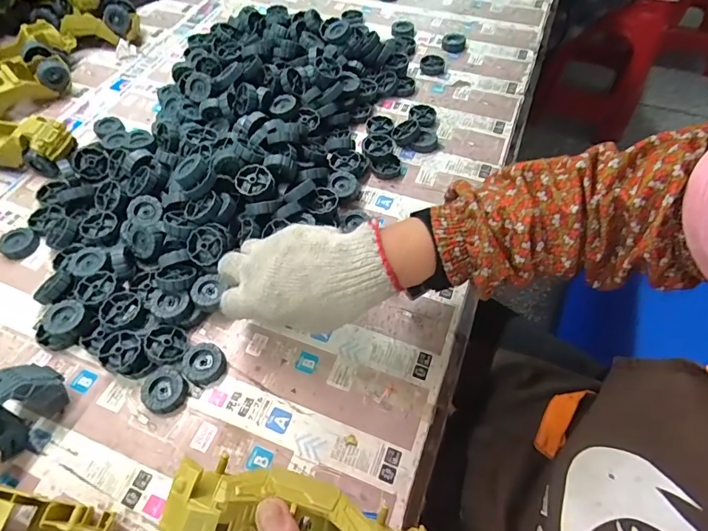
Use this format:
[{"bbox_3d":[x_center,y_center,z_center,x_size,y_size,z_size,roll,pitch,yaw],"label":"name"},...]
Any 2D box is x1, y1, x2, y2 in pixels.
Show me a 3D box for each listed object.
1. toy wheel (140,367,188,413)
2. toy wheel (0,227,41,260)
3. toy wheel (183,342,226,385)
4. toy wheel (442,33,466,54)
[{"bbox_3d":[-0.174,0.114,0.397,0.037,0.010,0.039,-1,58,2],"label":"toy wheel"},{"bbox_3d":[-0.384,-0.025,0.497,0.038,0.014,0.037,0,57,0],"label":"toy wheel"},{"bbox_3d":[-0.143,0.092,0.411,0.038,0.010,0.039,-1,58,2],"label":"toy wheel"},{"bbox_3d":[0.156,-0.348,0.678,0.036,0.012,0.044,10,58,7],"label":"toy wheel"}]

